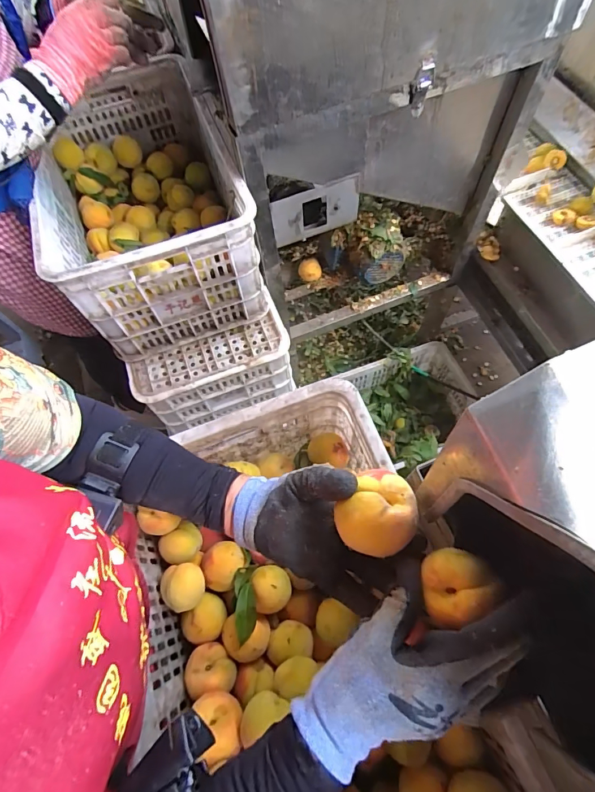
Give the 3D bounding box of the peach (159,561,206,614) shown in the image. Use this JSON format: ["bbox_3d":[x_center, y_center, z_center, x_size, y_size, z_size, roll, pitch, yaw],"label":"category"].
[{"bbox_3d":[-0.158,0.264,0.553,0.055,0.048,0.058,-1,65,3],"label":"peach"}]

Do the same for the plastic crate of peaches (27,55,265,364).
[{"bbox_3d":[-0.314,-0.393,0.860,0.342,0.283,0.519,-22,66,-7],"label":"plastic crate of peaches"}]

